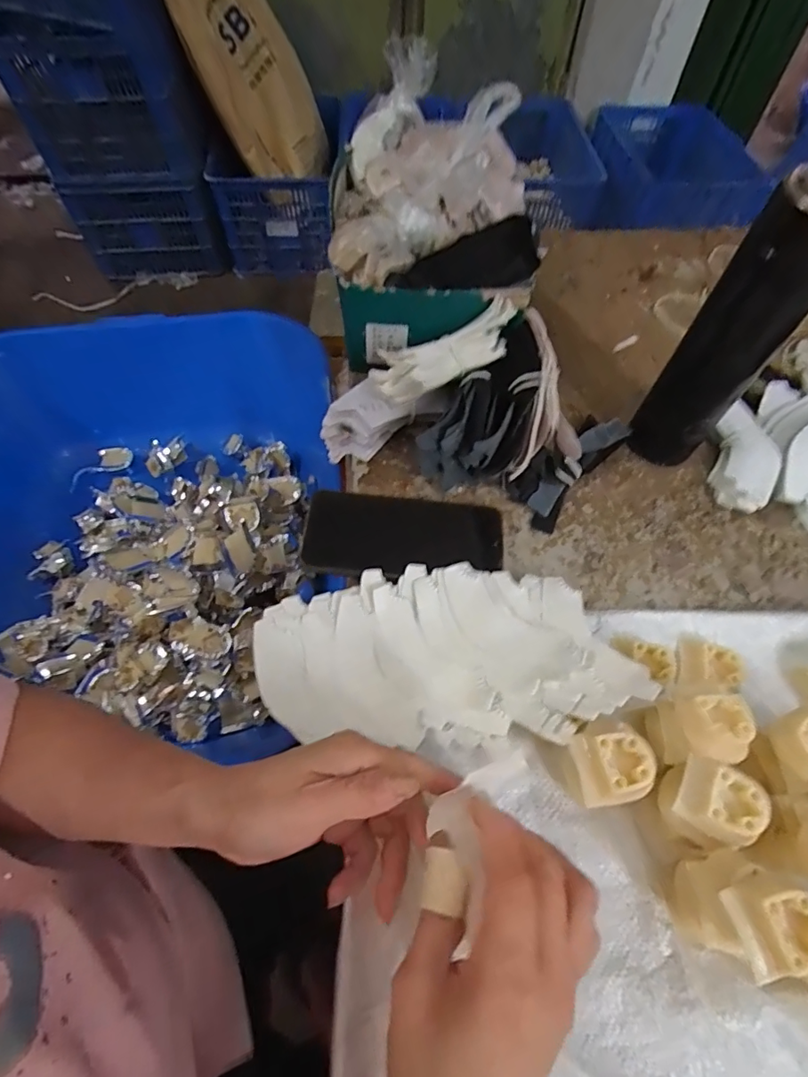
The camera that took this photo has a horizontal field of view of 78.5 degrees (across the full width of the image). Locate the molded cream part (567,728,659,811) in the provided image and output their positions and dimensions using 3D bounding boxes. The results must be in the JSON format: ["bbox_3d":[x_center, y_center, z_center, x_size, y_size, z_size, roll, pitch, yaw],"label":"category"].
[{"bbox_3d":[0.121,0.134,0.287,0.042,0.021,0.037,-2,59,-2],"label":"molded cream part"}]

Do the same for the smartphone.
[{"bbox_3d":[0.001,-0.003,0.402,0.158,0.011,0.071,4,59,1],"label":"smartphone"}]

